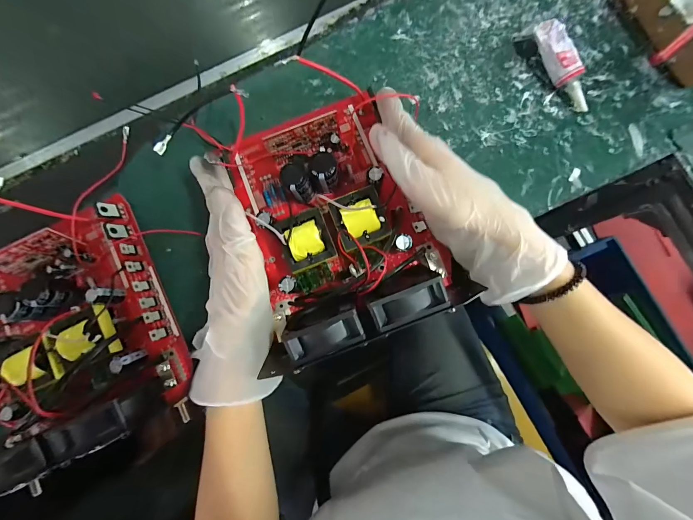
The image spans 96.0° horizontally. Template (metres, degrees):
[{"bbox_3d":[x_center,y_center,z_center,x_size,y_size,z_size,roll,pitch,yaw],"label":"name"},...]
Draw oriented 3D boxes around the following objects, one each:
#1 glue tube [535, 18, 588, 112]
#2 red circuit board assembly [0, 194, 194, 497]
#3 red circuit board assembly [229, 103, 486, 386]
[{"bbox_3d":[0.199,-0.177,0.283,0.026,0.018,0.086,-28,95,1],"label":"glue tube"},{"bbox_3d":[-0.251,0.071,0.271,0.168,0.064,0.196,-27,82,-1],"label":"red circuit board assembly"},{"bbox_3d":[-0.014,-0.035,0.270,0.175,0.063,0.208,-22,83,2],"label":"red circuit board assembly"}]

